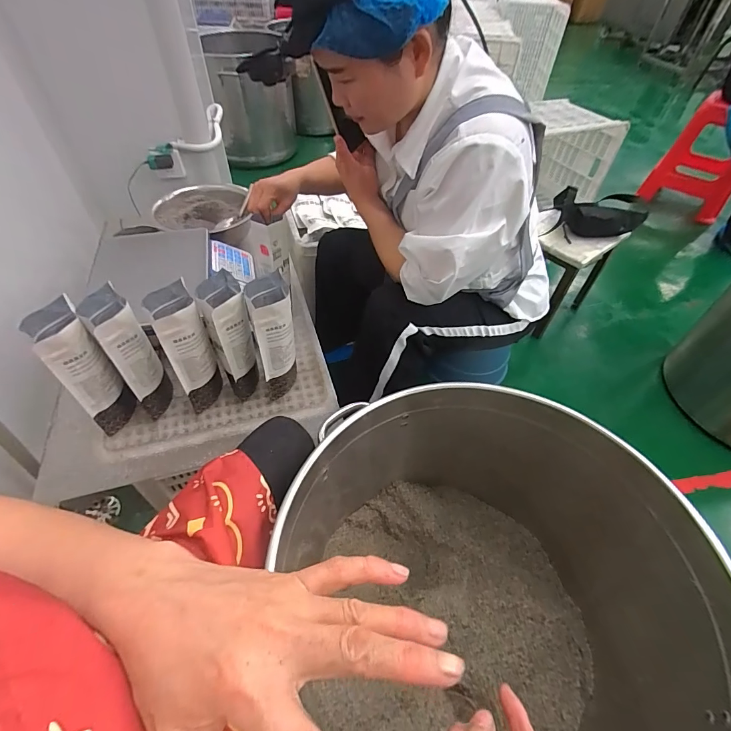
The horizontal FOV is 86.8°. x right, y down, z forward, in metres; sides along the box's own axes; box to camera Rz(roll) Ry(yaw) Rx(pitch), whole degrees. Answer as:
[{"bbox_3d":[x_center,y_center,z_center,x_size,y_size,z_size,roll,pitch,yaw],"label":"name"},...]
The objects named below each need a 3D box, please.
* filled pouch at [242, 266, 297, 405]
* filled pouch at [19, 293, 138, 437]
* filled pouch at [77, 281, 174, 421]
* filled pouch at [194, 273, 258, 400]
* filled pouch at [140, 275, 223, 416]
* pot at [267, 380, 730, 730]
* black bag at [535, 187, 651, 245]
[{"bbox_3d":[-0.156,-0.046,0.677,0.068,0.216,0.096,-12,53,-14],"label":"filled pouch"},{"bbox_3d":[-0.434,0.011,0.614,0.063,0.232,0.087,-30,59,-26],"label":"filled pouch"},{"bbox_3d":[-0.378,-0.011,0.634,0.060,0.222,0.099,-32,60,-27],"label":"filled pouch"},{"bbox_3d":[-0.226,-0.050,0.663,0.072,0.204,0.100,-18,54,-18],"label":"filled pouch"},{"bbox_3d":[-0.294,-0.020,0.651,0.066,0.225,0.089,-25,57,-22],"label":"filled pouch"},{"bbox_3d":[0.147,0.346,0.572,0.511,0.400,0.493,2,51,-3],"label":"pot"},{"bbox_3d":[0.675,-0.441,1.132,0.299,0.122,0.052,1,51,-3],"label":"black bag"}]

